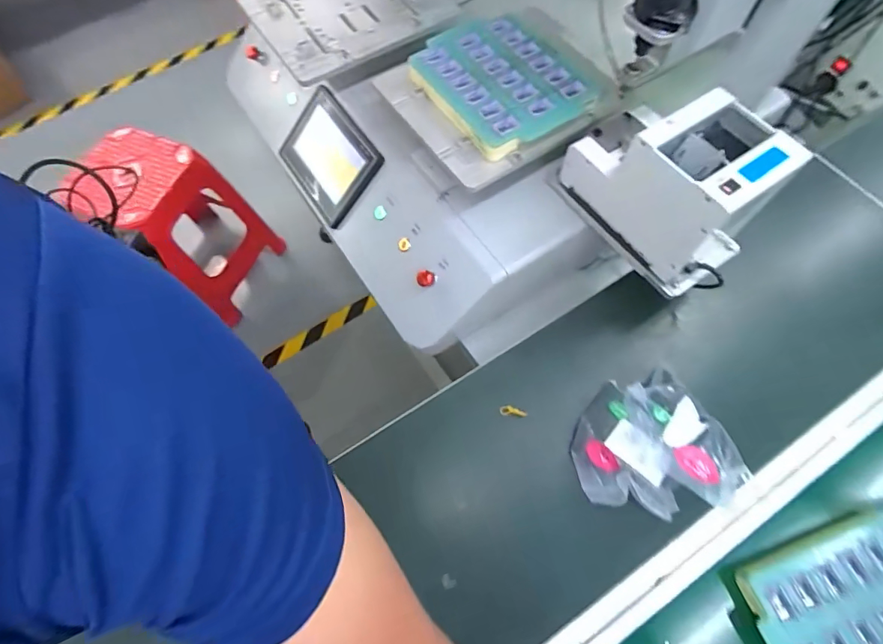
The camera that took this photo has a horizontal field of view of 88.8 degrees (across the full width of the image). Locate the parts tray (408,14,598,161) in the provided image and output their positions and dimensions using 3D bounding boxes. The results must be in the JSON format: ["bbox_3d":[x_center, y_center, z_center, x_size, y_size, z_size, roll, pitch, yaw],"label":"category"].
[{"bbox_3d":[0.081,-0.327,0.611,0.177,0.027,0.222,-34,70,-12],"label":"parts tray"}]

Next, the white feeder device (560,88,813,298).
[{"bbox_3d":[0.275,-0.173,0.546,0.131,0.158,0.211,-35,70,-12],"label":"white feeder device"}]

